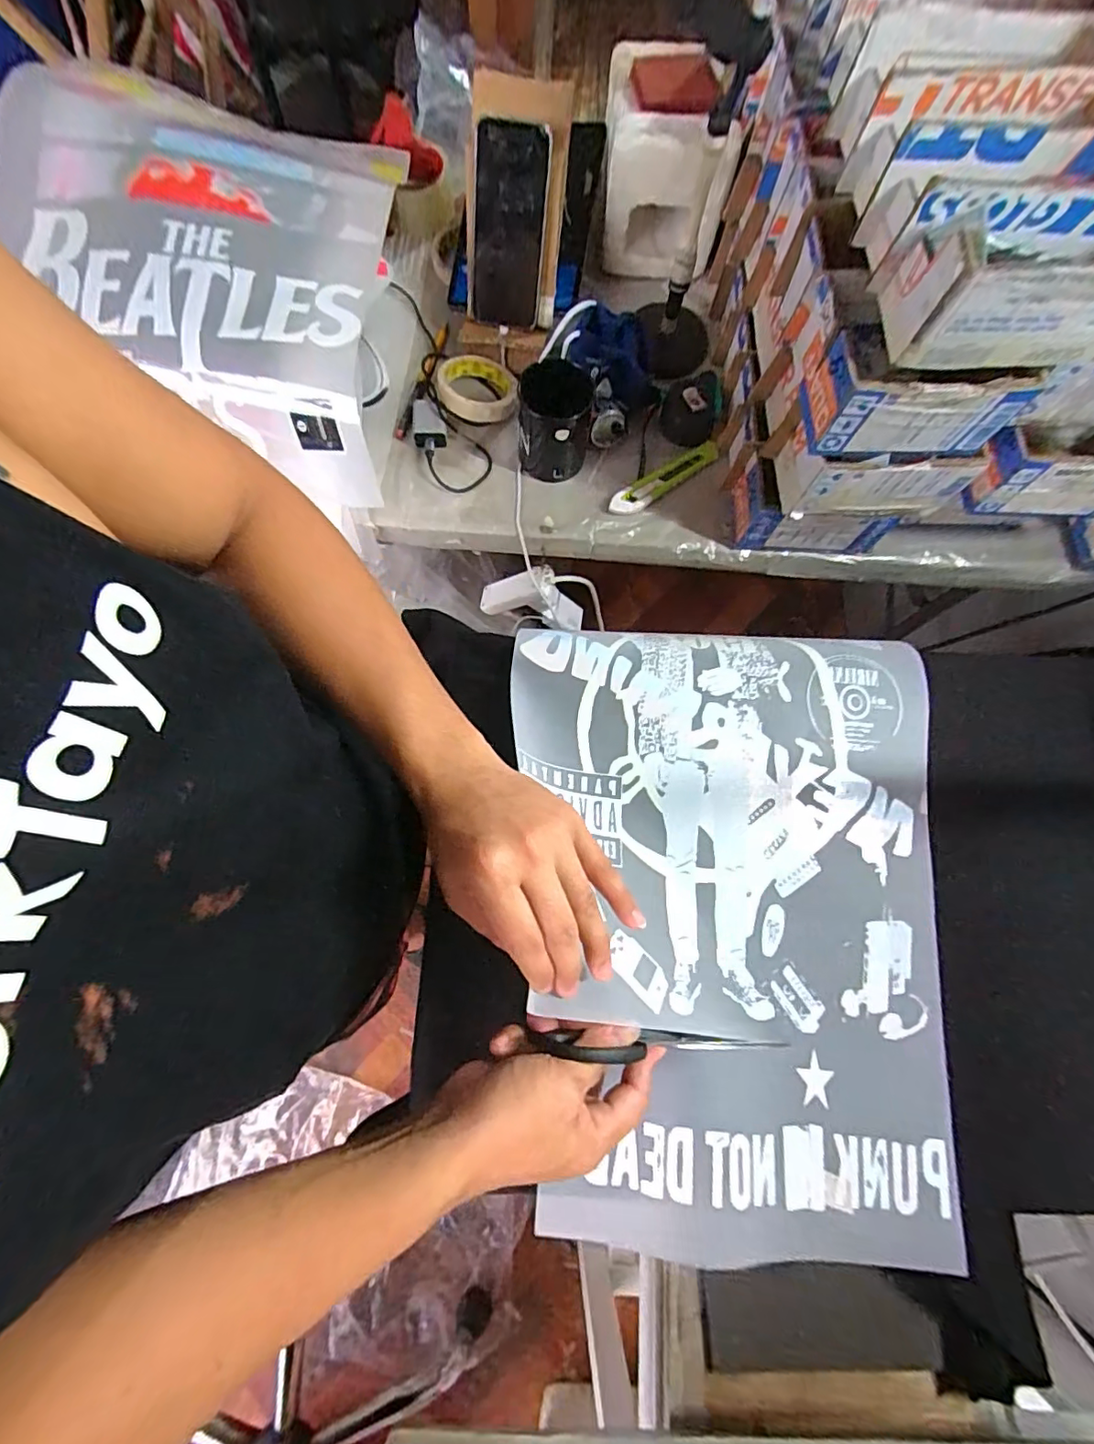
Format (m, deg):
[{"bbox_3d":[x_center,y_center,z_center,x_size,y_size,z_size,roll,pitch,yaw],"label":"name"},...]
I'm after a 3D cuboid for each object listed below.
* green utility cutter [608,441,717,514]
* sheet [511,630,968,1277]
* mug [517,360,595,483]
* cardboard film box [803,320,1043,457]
[{"bbox_3d":[0.135,-0.283,0.644,0.144,0.014,0.029,-36,79,-10],"label":"green utility cutter"},{"bbox_3d":[0.134,0.127,0.389,0.320,0.066,0.429,3,75,-1],"label":"sheet"},{"bbox_3d":[0.009,-0.329,0.610,0.085,0.097,0.079,4,75,-1],"label":"mug"},{"bbox_3d":[0.298,-0.272,0.452,0.150,0.082,0.071,0,76,-2],"label":"cardboard film box"}]

